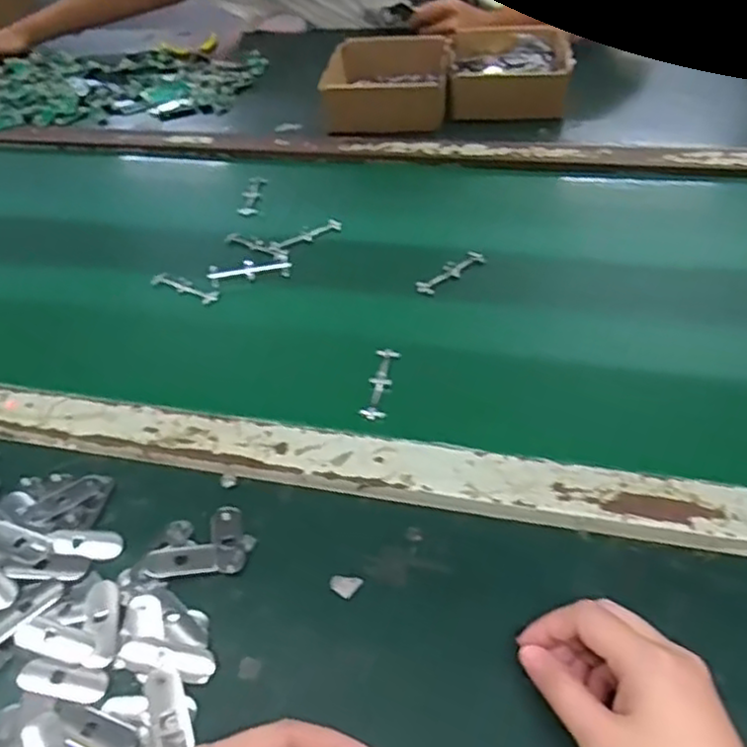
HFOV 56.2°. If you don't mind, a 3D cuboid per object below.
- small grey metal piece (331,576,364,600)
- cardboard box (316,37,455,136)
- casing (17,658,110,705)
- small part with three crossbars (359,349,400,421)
[{"bbox_3d":[-0.017,0.125,0.417,0.016,0.004,0.015,24,53,27],"label":"small grey metal piece"},{"bbox_3d":[0.015,-0.358,0.865,0.149,0.058,0.174,-1,44,5],"label":"cardboard box"},{"bbox_3d":[-0.172,0.170,0.386,0.051,0.004,0.018,5,47,12],"label":"casing"},{"bbox_3d":[0.006,0.009,0.537,0.017,0.010,0.073,5,47,12],"label":"small part with three crossbars"}]

